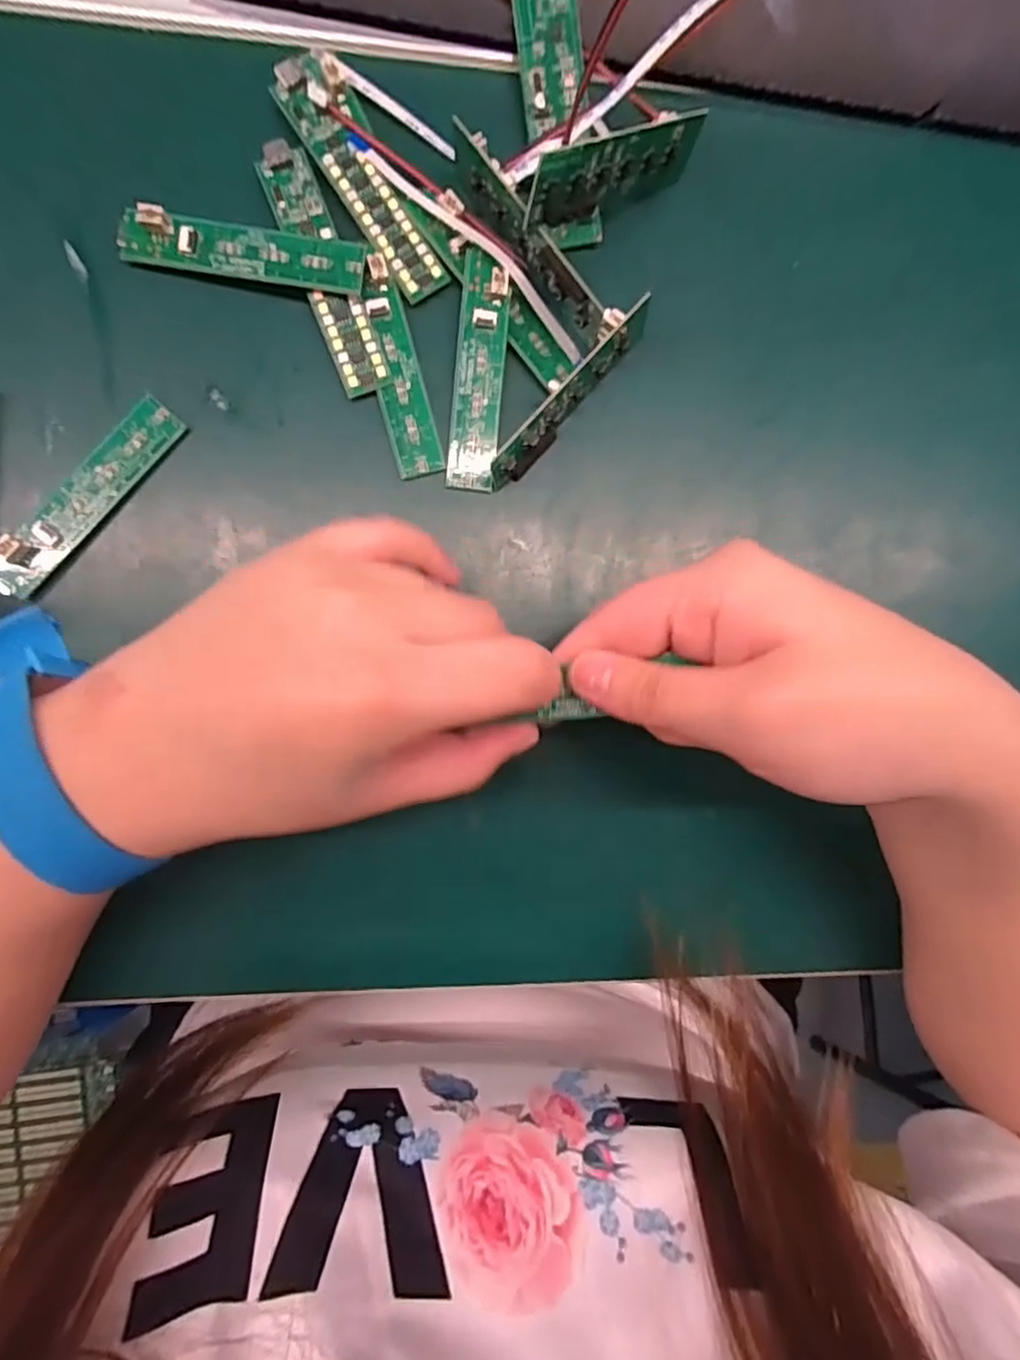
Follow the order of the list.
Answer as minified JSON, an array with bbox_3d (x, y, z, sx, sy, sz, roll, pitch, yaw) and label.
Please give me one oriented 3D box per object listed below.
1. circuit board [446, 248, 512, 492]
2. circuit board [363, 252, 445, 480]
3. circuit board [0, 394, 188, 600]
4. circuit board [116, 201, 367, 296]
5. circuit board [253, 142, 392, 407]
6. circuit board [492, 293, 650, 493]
[{"bbox_3d":[-0.011,-0.112,0.227,0.018,0.007,0.082,5,96,-8],"label":"circuit board"},{"bbox_3d":[-0.041,-0.112,0.226,0.016,0.006,0.074,-15,97,-7],"label":"circuit board"},{"bbox_3d":[-0.149,-0.064,0.217,0.016,0.009,0.083,41,87,-5],"label":"circuit board"},{"bbox_3d":[-0.092,-0.148,0.215,0.081,0.007,0.017,4,90,-6],"label":"circuit board"},{"bbox_3d":[-0.065,-0.146,0.221,0.020,0.004,0.085,-23,93,-5],"label":"circuit board"},{"bbox_3d":[0.024,-0.105,0.229,0.010,0.020,0.085,42,86,-5],"label":"circuit board"}]

